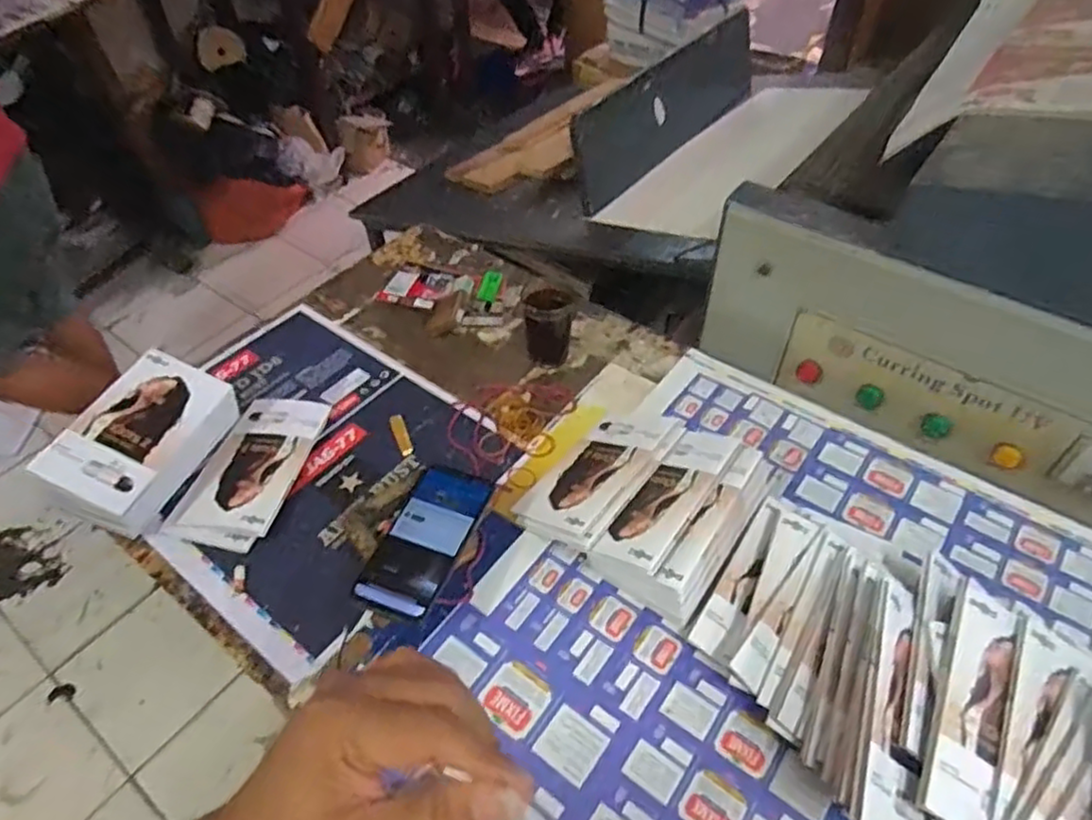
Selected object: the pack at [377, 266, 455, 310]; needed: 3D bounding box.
[{"bbox_3d":[-0.176,-0.170,0.938,0.100,0.015,0.069,12,50,13],"label":"pack"}]

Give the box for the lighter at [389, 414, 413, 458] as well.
[{"bbox_3d":[-0.165,0.028,0.775,0.016,0.007,0.060,-17,50,-12],"label":"lighter"}]

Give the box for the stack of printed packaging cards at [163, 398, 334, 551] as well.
[{"bbox_3d":[-0.319,0.061,0.741,0.106,0.022,0.194,10,50,12],"label":"stack of printed packaging cards"}]

